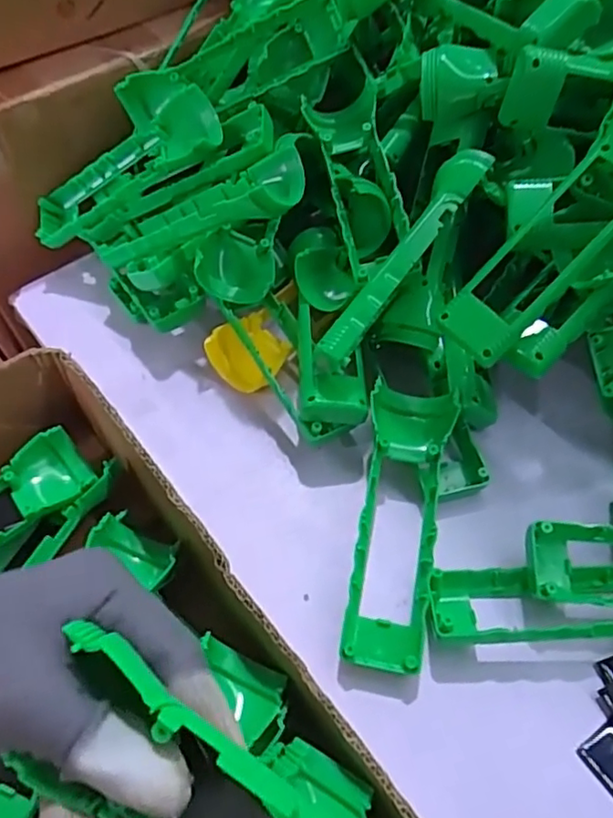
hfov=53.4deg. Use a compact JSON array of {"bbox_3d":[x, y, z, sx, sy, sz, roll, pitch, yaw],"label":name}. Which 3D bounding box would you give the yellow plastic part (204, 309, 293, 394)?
[{"bbox_3d":[-0.039,-0.038,0.428,0.050,0.026,0.048,-30,62,-18],"label":"yellow plastic part"}]

